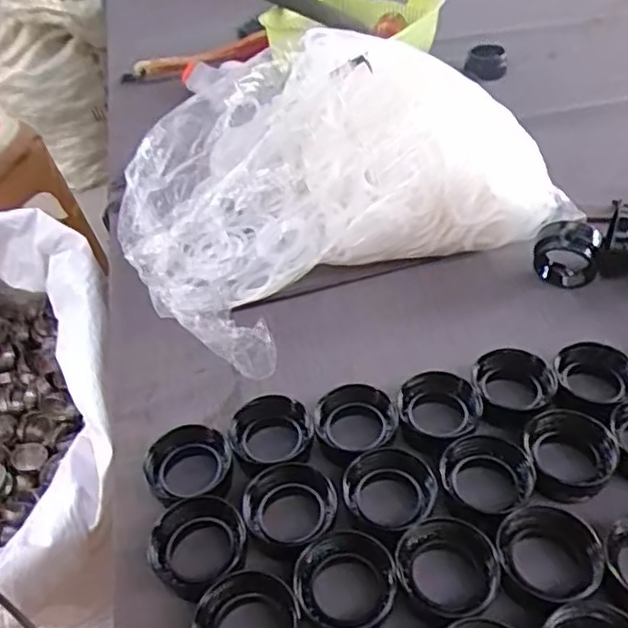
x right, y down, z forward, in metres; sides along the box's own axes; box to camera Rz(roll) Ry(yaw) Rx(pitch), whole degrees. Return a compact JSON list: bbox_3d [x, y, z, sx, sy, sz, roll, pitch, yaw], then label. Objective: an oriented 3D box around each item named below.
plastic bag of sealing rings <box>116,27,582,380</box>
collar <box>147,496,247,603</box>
[{"bbox_3d":[-0.009,-0.154,0.677,0.375,0.178,0.300,-22,46,-17],"label":"plastic bag of sealing rings"},{"bbox_3d":[-0.084,0.167,0.463,0.069,0.022,0.066,-9,43,-4],"label":"collar"}]

